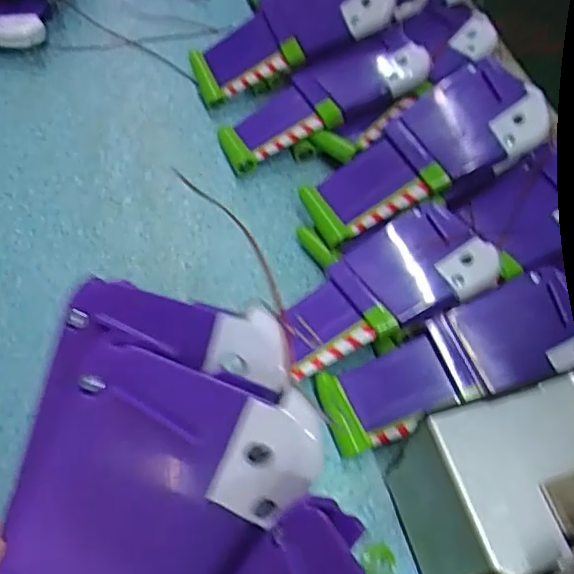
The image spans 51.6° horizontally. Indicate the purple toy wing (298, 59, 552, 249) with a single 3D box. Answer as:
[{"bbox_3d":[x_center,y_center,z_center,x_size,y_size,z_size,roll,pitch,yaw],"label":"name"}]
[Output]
[{"bbox_3d":[0.066,-0.067,0.301,0.124,0.015,0.051,-31,61,5],"label":"purple toy wing"}]

